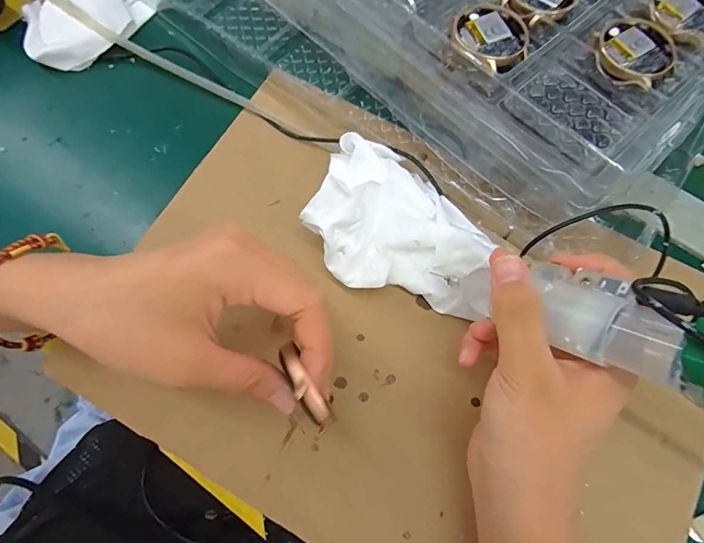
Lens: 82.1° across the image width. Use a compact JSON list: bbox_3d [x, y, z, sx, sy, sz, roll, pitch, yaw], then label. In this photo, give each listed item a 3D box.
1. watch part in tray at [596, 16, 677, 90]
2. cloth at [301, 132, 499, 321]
[{"bbox_3d":[0.171,-0.133,0.243,0.042,0.004,0.047,44,78,11],"label":"watch part in tray"},{"bbox_3d":[0.031,-0.029,0.247,0.120,0.055,0.089,19,75,5],"label":"cloth"}]

